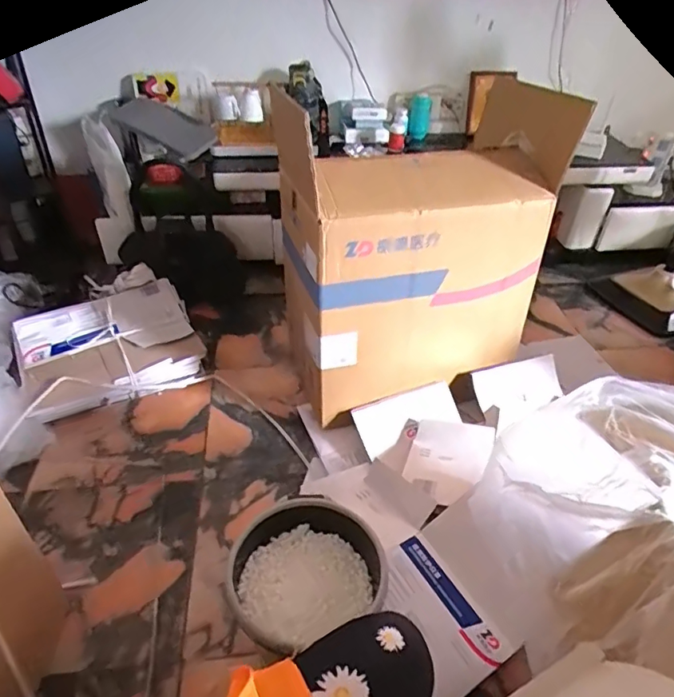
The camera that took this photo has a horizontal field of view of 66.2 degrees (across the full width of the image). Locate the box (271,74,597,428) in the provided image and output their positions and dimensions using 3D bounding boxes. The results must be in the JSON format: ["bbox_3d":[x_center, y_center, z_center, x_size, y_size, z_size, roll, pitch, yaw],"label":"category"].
[{"bbox_3d":[0.179,-0.265,1.338,0.633,0.604,0.477,-10,41,-15],"label":"box"}]

